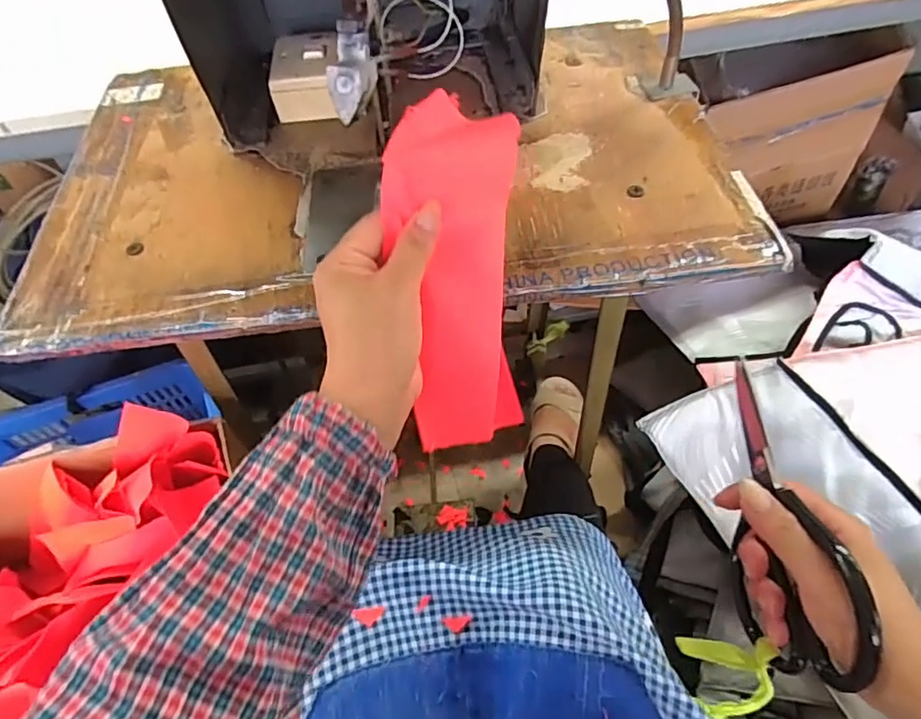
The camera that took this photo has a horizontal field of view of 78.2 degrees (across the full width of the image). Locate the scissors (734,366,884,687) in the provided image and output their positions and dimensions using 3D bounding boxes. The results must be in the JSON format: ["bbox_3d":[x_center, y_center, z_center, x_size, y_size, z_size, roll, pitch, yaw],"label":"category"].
[{"bbox_3d":[0.189,0.092,0.346,0.022,0.098,0.183,-6,72,1],"label":"scissors"}]

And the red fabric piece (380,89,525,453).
[{"bbox_3d":[-0.002,-0.051,0.351,0.075,0.032,0.203,-4,98,2],"label":"red fabric piece"}]

